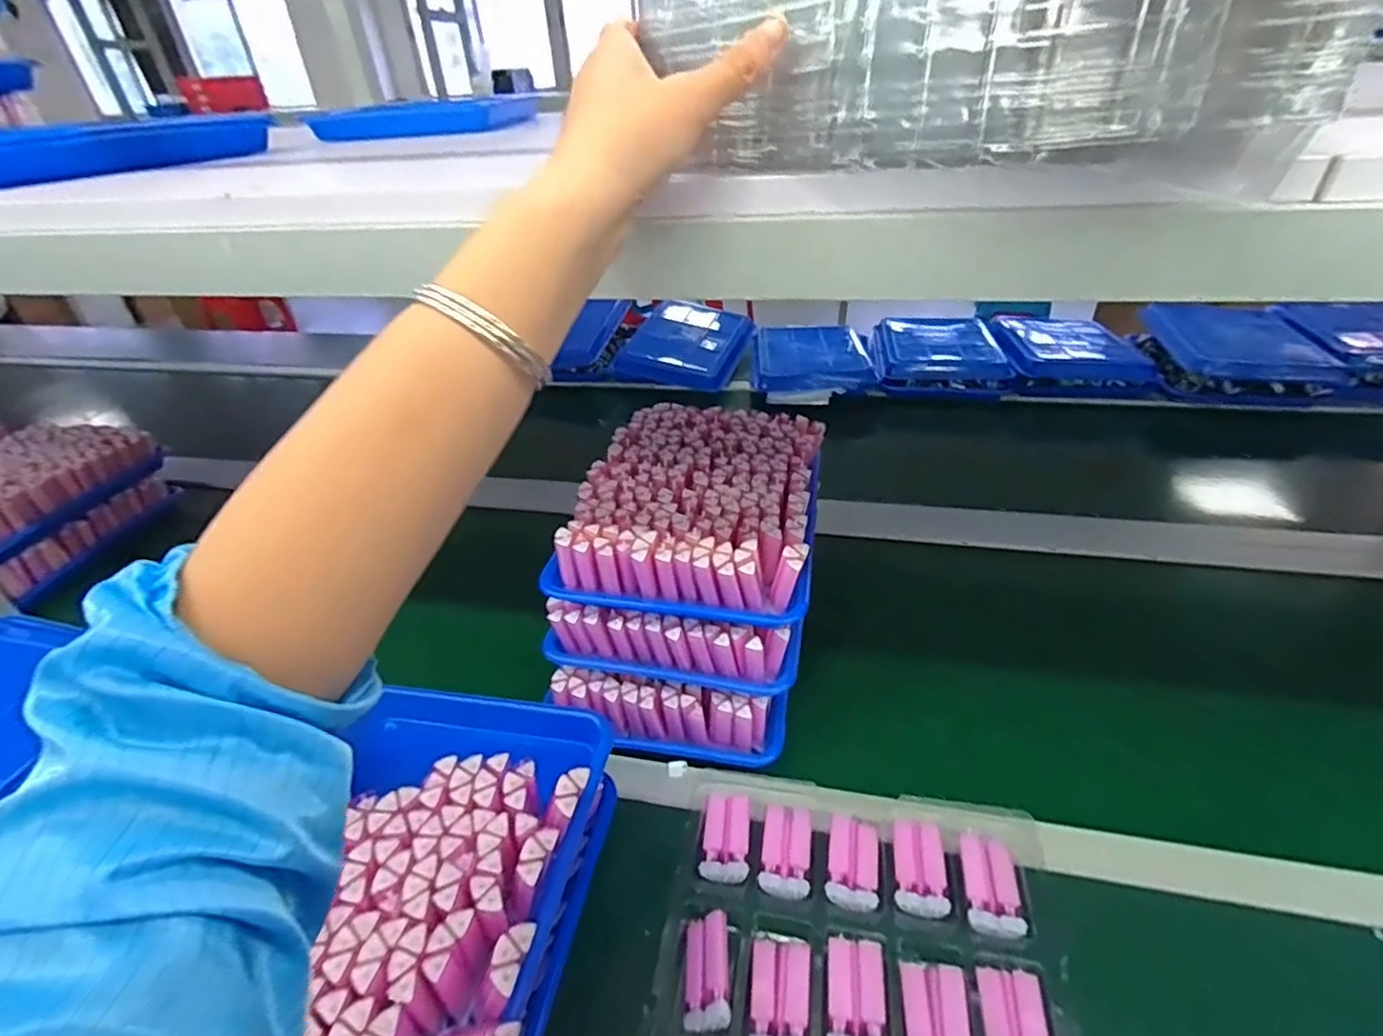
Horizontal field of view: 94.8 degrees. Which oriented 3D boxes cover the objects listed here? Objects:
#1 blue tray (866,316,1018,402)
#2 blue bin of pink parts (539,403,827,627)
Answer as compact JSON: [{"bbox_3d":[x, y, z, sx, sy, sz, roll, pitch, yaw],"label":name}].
[{"bbox_3d":[0.501,-0.335,1.304,0.251,0.090,0.231,5,35,12],"label":"blue tray"},{"bbox_3d":[0.011,-0.017,0.672,0.236,0.075,0.285,5,35,12],"label":"blue bin of pink parts"}]

